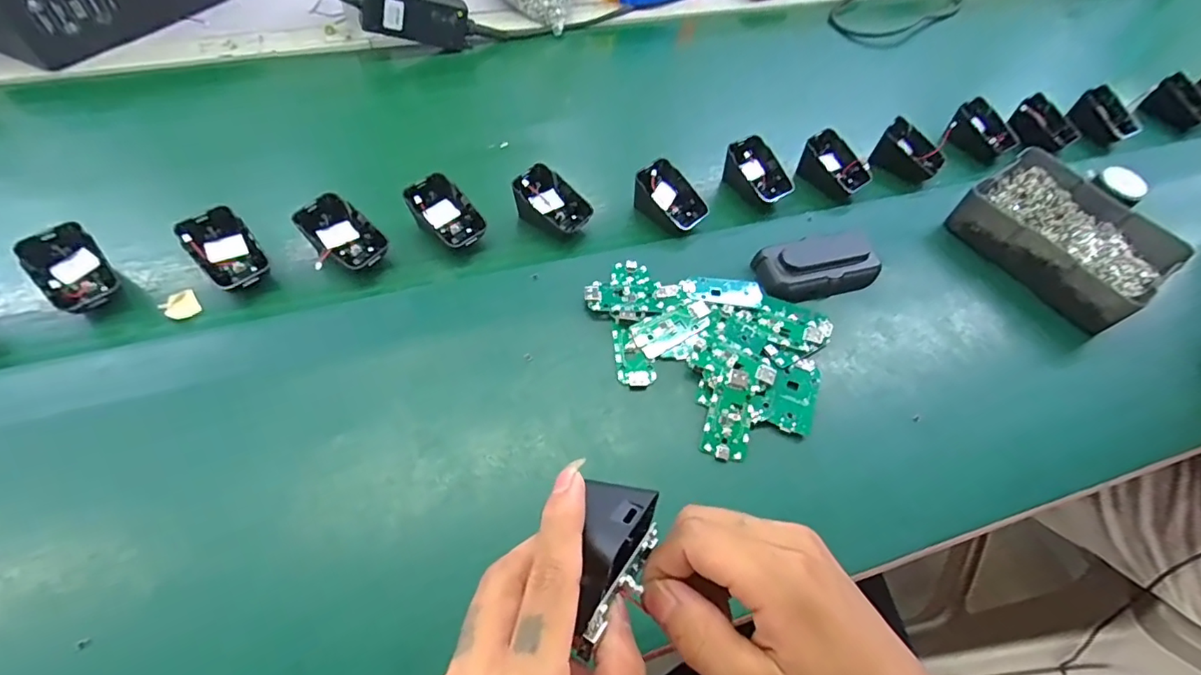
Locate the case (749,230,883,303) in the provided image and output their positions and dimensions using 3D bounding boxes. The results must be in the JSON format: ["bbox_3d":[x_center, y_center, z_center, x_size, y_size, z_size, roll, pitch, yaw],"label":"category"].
[{"bbox_3d":[0.188,-0.062,0.459,0.105,0.031,0.051,-17,58,-15],"label":"case"}]

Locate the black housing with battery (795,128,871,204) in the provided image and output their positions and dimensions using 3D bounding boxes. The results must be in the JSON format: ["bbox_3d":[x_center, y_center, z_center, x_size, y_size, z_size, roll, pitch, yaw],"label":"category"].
[{"bbox_3d":[0.234,-0.169,0.536,0.051,0.035,0.067,-38,65,-26],"label":"black housing with battery"}]

